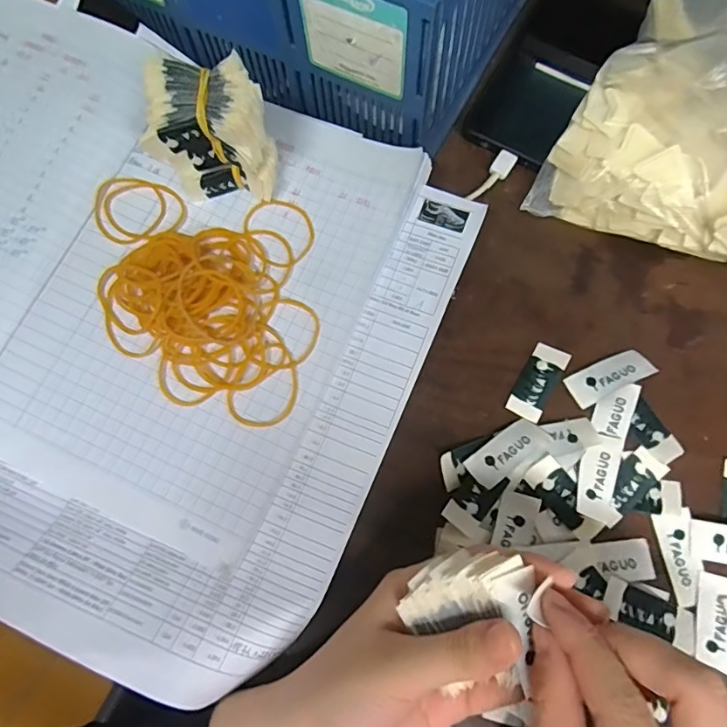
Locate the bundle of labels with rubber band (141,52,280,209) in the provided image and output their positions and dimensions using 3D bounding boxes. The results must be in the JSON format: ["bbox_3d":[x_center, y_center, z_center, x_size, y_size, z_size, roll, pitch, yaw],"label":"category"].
[{"bbox_3d":[-0.078,-0.120,0.270,0.055,0.067,0.033,-1,74,2],"label":"bundle of labels with rubber band"}]

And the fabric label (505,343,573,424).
[{"bbox_3d":[0.102,0.011,0.299,0.020,0.004,0.045,28,78,11],"label":"fabric label"}]

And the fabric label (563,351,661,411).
[{"bbox_3d":[0.142,0.007,0.294,0.045,0.008,0.020,-25,76,-9],"label":"fabric label"}]

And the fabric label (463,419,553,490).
[{"bbox_3d":[0.080,0.048,0.283,0.046,0.006,0.020,-36,78,-11],"label":"fabric label"}]

